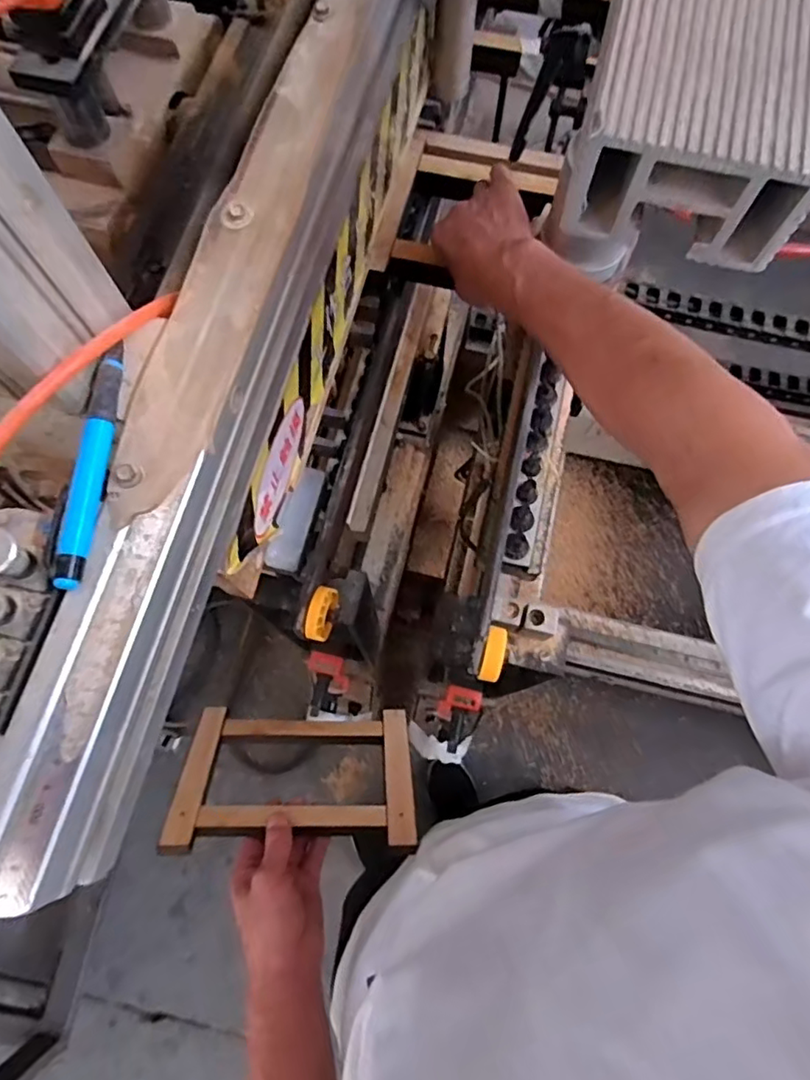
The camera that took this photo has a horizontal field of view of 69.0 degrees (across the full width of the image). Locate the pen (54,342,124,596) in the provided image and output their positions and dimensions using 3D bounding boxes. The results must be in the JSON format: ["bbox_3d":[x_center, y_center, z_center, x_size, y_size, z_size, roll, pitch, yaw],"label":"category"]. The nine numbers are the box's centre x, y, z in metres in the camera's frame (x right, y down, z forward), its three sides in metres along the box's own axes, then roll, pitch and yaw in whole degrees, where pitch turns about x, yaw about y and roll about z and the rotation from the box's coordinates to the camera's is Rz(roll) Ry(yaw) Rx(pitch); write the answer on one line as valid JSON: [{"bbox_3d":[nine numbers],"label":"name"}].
[{"bbox_3d":[-0.142,-0.037,0.269,0.010,0.009,0.120,1,73,0],"label":"pen"}]

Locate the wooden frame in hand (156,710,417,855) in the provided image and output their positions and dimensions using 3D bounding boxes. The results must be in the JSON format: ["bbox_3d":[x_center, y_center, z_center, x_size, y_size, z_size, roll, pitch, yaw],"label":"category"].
[{"bbox_3d":[-0.113,0.247,0.632,0.238,0.179,0.024,2,112,-6],"label":"wooden frame in hand"}]

